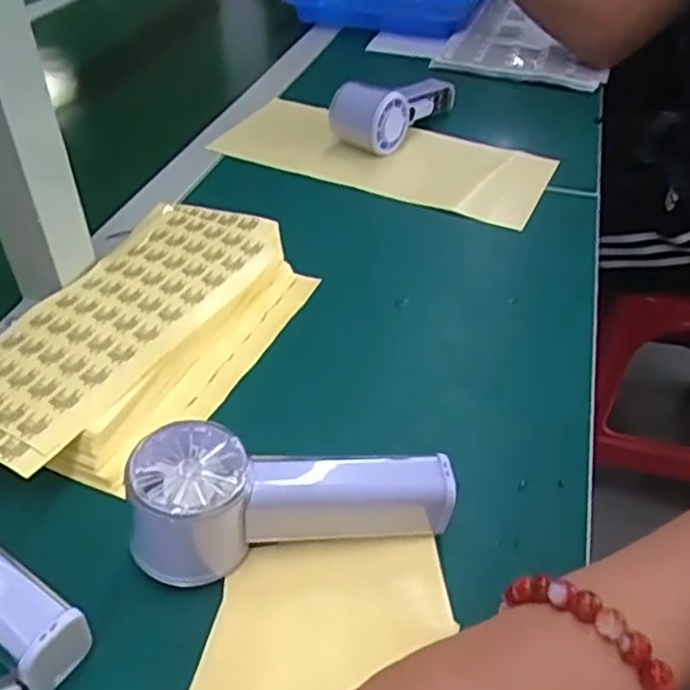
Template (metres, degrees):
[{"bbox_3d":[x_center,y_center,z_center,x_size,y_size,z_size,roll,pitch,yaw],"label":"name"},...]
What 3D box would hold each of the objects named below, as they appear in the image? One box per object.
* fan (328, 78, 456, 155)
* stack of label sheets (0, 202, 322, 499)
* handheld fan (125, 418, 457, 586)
[{"bbox_3d":[0.050,-0.242,0.702,0.067,0.070,0.146,26,46,25],"label":"fan"},{"bbox_3d":[-0.134,-0.010,0.450,0.138,0.039,0.253,21,44,20],"label":"stack of label sheets"},{"bbox_3d":[-0.023,0.078,0.329,0.148,0.061,0.051,2,41,0],"label":"handheld fan"}]

